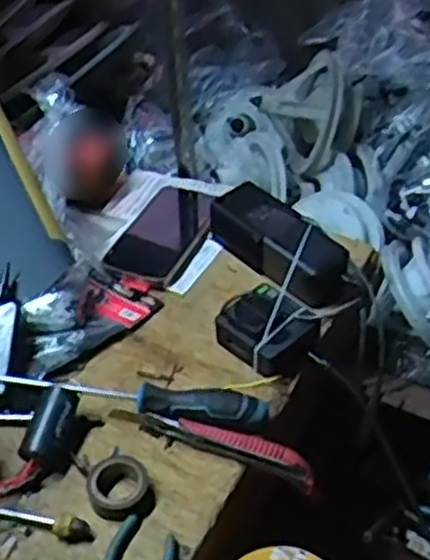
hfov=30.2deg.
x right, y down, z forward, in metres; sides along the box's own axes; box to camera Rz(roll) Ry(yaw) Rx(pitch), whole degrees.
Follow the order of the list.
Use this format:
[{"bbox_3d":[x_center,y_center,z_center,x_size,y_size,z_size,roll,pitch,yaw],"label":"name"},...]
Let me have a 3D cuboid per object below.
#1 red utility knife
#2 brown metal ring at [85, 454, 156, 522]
[{"bbox_3d":[-0.003,0.136,0.680,0.178,0.028,0.019,16,45,19],"label":"red utility knife"},{"bbox_3d":[-0.079,0.169,0.653,0.051,0.024,0.059,-20,45,-19],"label":"brown metal ring"}]

